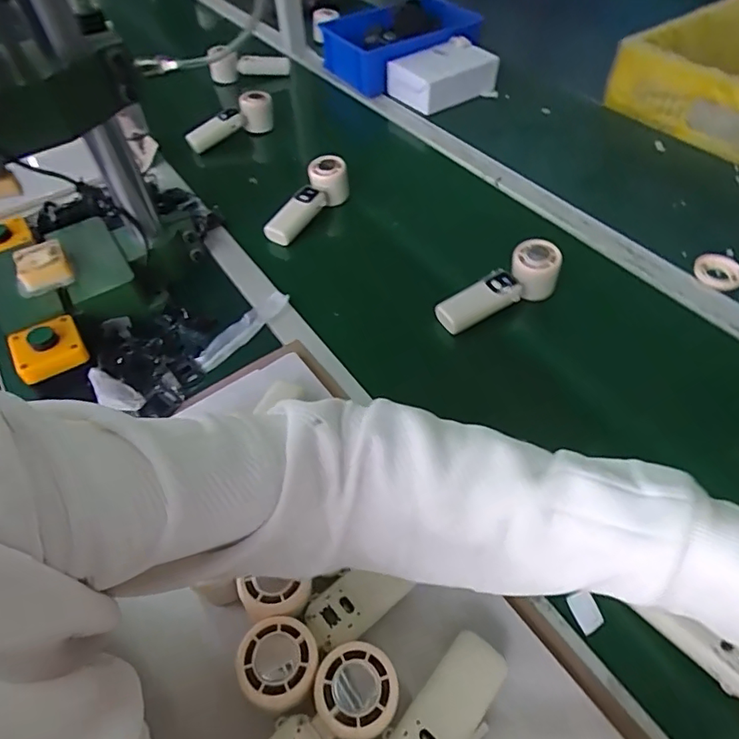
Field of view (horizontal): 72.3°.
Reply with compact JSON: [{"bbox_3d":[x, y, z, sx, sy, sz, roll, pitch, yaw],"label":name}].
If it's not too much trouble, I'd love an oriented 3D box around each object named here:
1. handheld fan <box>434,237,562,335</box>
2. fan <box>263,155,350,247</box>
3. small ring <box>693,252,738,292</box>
[{"bbox_3d":[0.159,-0.099,0.631,0.161,0.067,0.054,-23,54,-14],"label":"handheld fan"},{"bbox_3d":[-0.094,-0.251,0.773,0.041,0.069,0.164,34,76,27],"label":"fan"},{"bbox_3d":[0.464,-0.131,0.672,0.055,0.019,0.057,-2,51,3],"label":"small ring"}]

